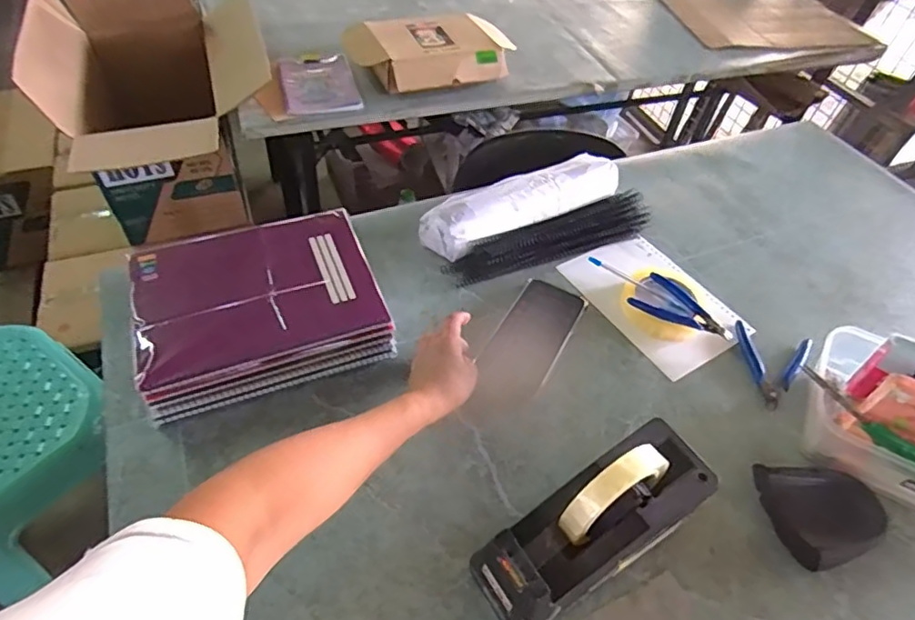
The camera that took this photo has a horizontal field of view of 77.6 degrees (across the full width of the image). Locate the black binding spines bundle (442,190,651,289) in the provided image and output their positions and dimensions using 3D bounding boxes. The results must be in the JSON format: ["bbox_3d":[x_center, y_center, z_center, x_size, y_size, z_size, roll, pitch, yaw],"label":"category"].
[{"bbox_3d":[0.146,-0.096,0.800,0.329,0.043,0.070,-22,55,-22],"label":"black binding spines bundle"}]

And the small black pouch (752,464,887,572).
[{"bbox_3d":[0.341,0.194,0.533,0.098,0.033,0.089,0,50,-5],"label":"small black pouch"}]

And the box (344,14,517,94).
[{"bbox_3d":[-0.059,-0.596,1.296,0.352,0.069,0.245,-18,53,-19],"label":"box"}]

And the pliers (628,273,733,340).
[{"bbox_3d":[0.281,0.000,0.710,0.121,0.020,0.058,27,52,17],"label":"pliers"}]

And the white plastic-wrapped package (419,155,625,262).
[{"bbox_3d":[0.097,-0.149,0.811,0.318,0.065,0.081,-23,55,-23],"label":"white plastic-wrapped package"}]

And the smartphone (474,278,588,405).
[{"bbox_3d":[0.086,0.030,0.663,0.078,0.007,0.175,26,52,16],"label":"smartphone"}]

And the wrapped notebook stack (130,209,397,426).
[{"bbox_3d":[-0.225,-0.014,0.642,0.252,0.054,0.225,-15,53,-17],"label":"wrapped notebook stack"}]

